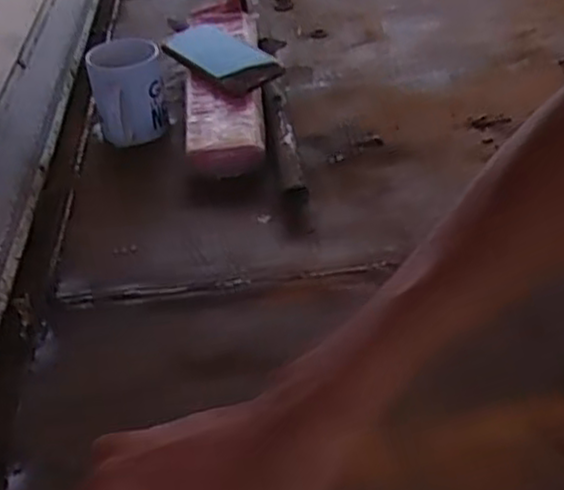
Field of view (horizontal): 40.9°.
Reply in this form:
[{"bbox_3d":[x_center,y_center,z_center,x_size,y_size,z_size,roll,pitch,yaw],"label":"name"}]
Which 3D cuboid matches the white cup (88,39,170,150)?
[{"bbox_3d":[-0.176,-0.173,0.864,0.080,0.108,0.071,-8,37,-9],"label":"white cup"}]

